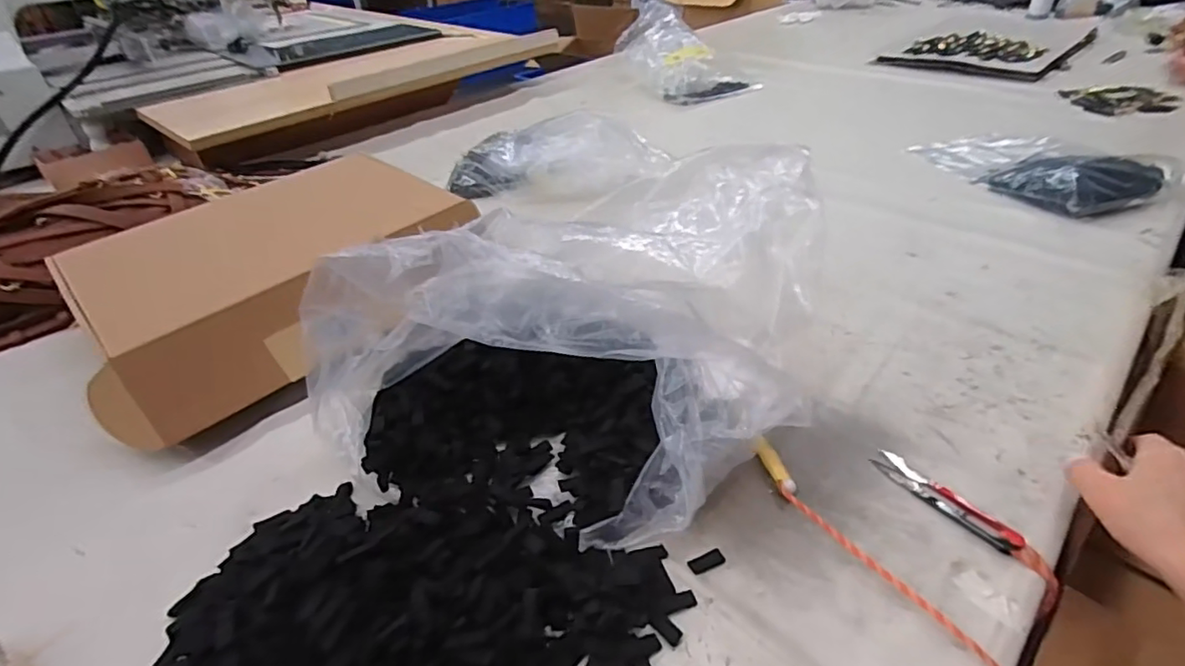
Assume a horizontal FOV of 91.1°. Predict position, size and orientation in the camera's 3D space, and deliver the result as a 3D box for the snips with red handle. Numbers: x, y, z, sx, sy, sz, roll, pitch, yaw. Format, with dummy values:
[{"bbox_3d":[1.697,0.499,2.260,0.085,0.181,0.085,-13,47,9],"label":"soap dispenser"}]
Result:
[{"bbox_3d":[0.254,0.118,0.420,0.021,0.011,0.101,-25,43,-26],"label":"snips with red handle"}]

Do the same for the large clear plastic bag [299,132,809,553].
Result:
[{"bbox_3d":[-0.017,-0.010,0.463,0.352,0.161,0.307,5,39,10],"label":"large clear plastic bag"}]

